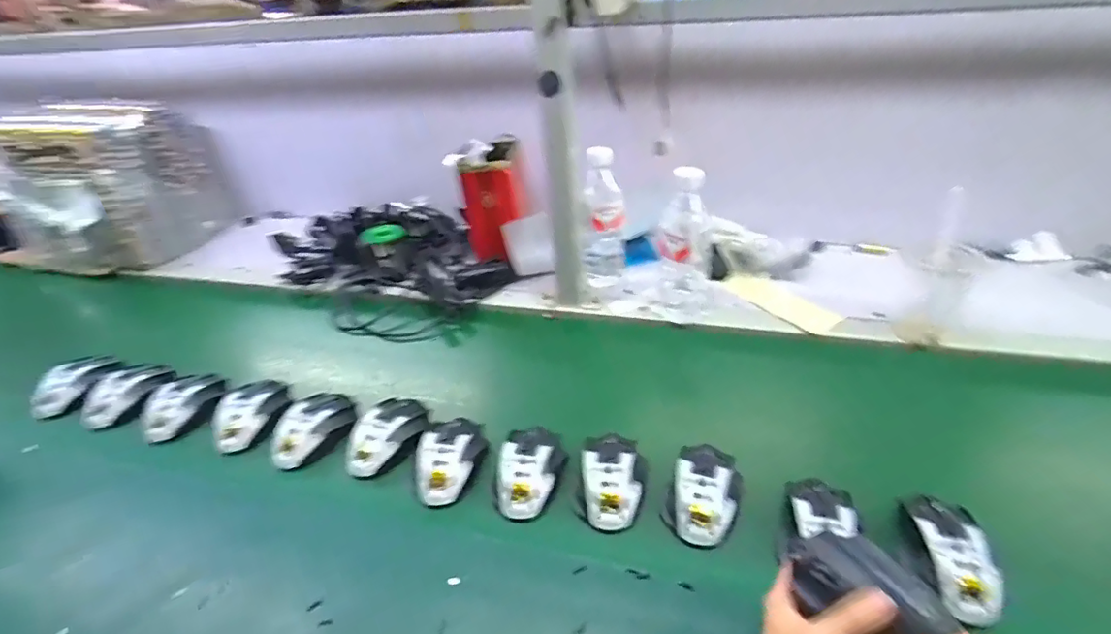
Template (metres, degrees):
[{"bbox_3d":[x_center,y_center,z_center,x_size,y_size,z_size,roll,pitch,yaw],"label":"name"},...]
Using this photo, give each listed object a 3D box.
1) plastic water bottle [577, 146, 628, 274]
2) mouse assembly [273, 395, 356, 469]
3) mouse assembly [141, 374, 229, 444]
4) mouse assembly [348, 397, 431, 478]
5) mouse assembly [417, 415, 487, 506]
[{"bbox_3d":[0.073,-0.143,0.867,0.069,0.220,0.064,0,35,8],"label":"plastic water bottle"},{"bbox_3d":[-0.303,0.136,0.688,0.074,0.031,0.116,18,41,29],"label":"mouse assembly"},{"bbox_3d":[-0.501,0.114,0.740,0.065,0.039,0.115,20,42,31],"label":"mouse assembly"},{"bbox_3d":[-0.202,0.141,0.664,0.072,0.033,0.112,10,38,20],"label":"mouse assembly"},{"bbox_3d":[-0.119,0.156,0.626,0.071,0.031,0.113,-3,36,3],"label":"mouse assembly"}]

